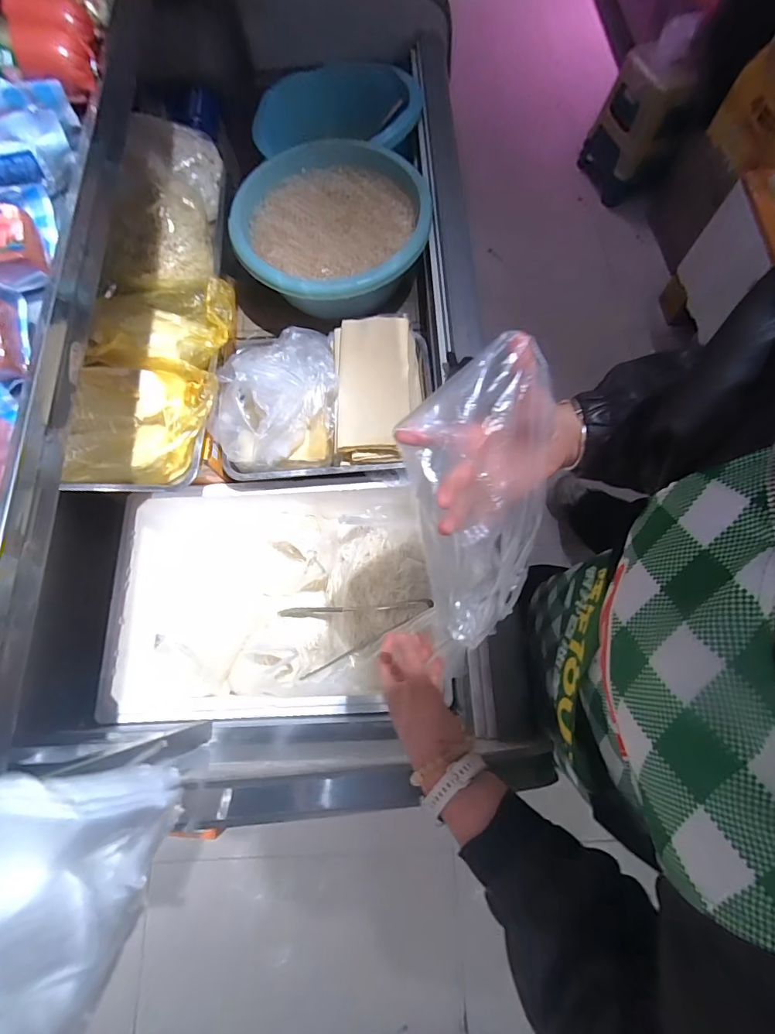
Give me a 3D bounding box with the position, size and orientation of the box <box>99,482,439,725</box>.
[{"bbox_3d":[-0.213,0.149,0.824,0.566,0.159,0.402,-3,72,1],"label":"box"}]

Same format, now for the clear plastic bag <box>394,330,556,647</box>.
[{"bbox_3d":[0.083,-0.003,0.379,0.106,0.039,0.258,-10,117,-2],"label":"clear plastic bag"}]

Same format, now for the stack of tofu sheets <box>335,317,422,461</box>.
[{"bbox_3d":[-0.019,-0.230,0.785,0.155,0.052,0.269,-1,72,1],"label":"stack of tofu sheets"}]

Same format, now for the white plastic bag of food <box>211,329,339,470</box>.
[{"bbox_3d":[-0.204,-0.236,0.768,0.222,0.131,0.269,-6,72,0],"label":"white plastic bag of food"}]

